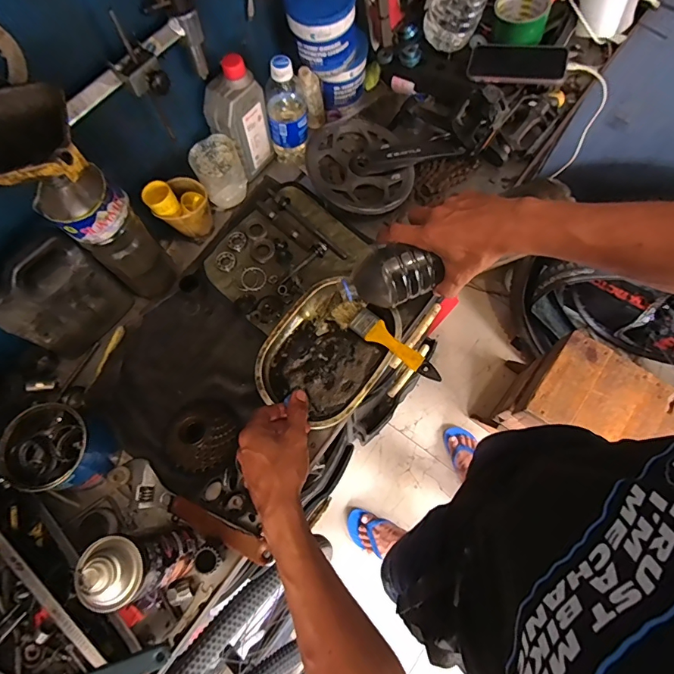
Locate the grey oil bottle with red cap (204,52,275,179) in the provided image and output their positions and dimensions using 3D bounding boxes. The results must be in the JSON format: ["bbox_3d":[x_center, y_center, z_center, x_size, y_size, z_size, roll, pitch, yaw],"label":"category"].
[{"bbox_3d":[-0.150,-0.335,0.658,0.053,0.178,0.079,34,75,13],"label":"grey oil bottle with red cap"}]

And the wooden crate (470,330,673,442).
[{"bbox_3d":[0.644,0.222,1.201,0.320,0.406,0.269,39,77,15],"label":"wooden crate"}]

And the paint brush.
[{"bbox_3d":[0.067,0.004,0.584,0.169,0.023,0.040,40,77,15],"label":"paint brush"}]

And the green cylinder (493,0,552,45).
[{"bbox_3d":[0.308,-0.540,0.719,0.087,0.046,0.083,13,72,7],"label":"green cylinder"}]

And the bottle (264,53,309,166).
[{"bbox_3d":[-0.079,-0.358,0.679,0.063,0.165,0.063,-8,70,0],"label":"bottle"}]

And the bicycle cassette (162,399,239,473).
[{"bbox_3d":[-0.188,0.130,0.571,0.094,0.041,0.097,-1,71,2],"label":"bicycle cassette"}]

